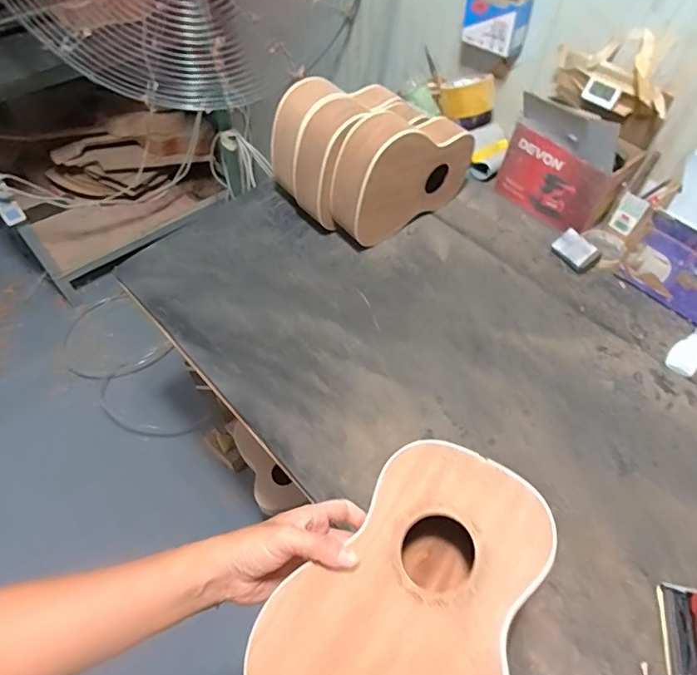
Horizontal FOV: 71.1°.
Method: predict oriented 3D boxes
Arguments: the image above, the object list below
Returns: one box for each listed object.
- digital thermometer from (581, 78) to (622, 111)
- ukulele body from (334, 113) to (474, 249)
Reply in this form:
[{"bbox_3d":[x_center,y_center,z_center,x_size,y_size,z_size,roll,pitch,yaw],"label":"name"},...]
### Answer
[{"bbox_3d":[0.421,-0.405,0.814,0.057,0.035,0.009,32,61,18],"label":"digital thermometer"},{"bbox_3d":[0.100,-0.289,0.837,0.264,0.207,0.081,-33,63,-21],"label":"ukulele body"}]

